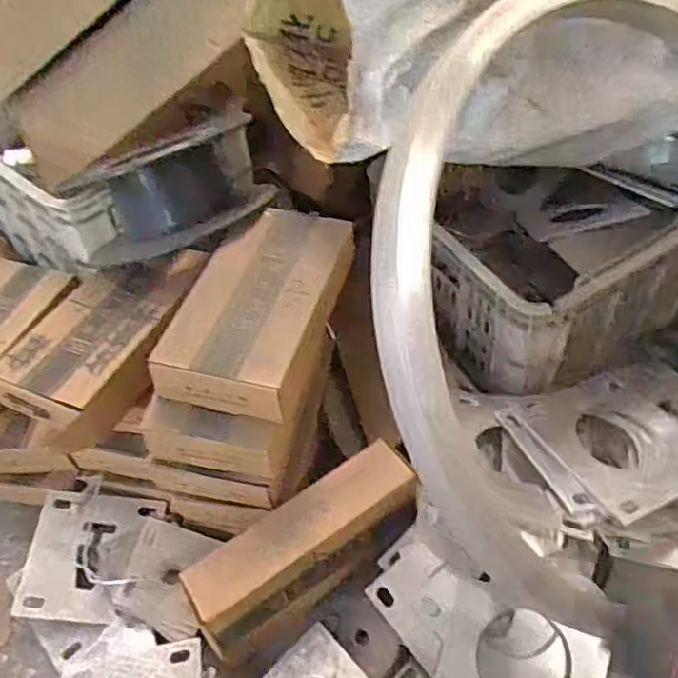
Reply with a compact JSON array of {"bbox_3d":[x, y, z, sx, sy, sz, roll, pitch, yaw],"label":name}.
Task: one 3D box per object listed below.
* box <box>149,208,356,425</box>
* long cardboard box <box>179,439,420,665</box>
[{"bbox_3d":[-0.084,-0.039,0.717,0.147,0.056,0.256,10,49,13],"label":"box"},{"bbox_3d":[-0.035,0.228,0.710,0.261,0.109,0.075,-30,52,-22],"label":"long cardboard box"}]

